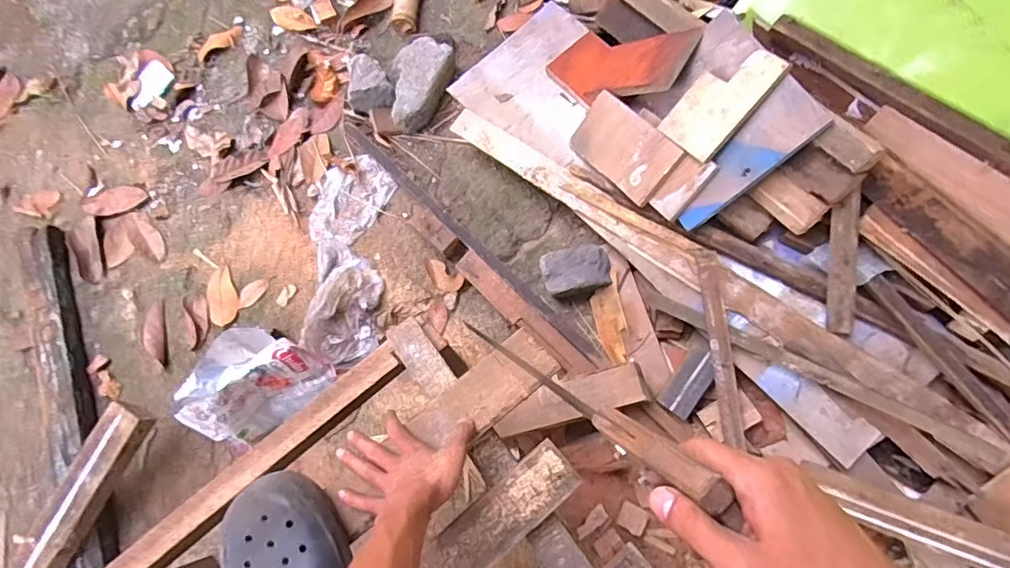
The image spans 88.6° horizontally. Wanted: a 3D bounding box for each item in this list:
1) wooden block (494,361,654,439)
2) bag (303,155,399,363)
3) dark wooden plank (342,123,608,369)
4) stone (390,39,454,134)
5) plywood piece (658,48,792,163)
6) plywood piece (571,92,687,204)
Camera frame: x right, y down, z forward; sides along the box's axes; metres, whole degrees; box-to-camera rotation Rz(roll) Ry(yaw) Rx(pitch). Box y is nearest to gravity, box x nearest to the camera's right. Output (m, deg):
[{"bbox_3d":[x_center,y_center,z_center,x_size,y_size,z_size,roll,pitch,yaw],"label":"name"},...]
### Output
[{"bbox_3d":[0.105,0.184,0.826,0.243,0.034,0.063,-14,76,-1],"label":"wooden block"},{"bbox_3d":[-0.301,-0.060,0.962,0.157,0.050,0.402,3,76,3],"label":"bag"},{"bbox_3d":[-0.078,-0.085,0.961,0.674,0.047,0.040,43,82,11],"label":"dark wooden plank"},{"bbox_3d":[-0.177,-0.392,1.029,0.098,0.077,0.188,23,78,8],"label":"stone"},{"bbox_3d":[0.328,-0.282,0.789,0.170,0.014,0.105,-51,60,23],"label":"plywood piece"},{"bbox_3d":[0.197,-0.228,0.870,0.183,0.015,0.113,49,123,23],"label":"plywood piece"}]

